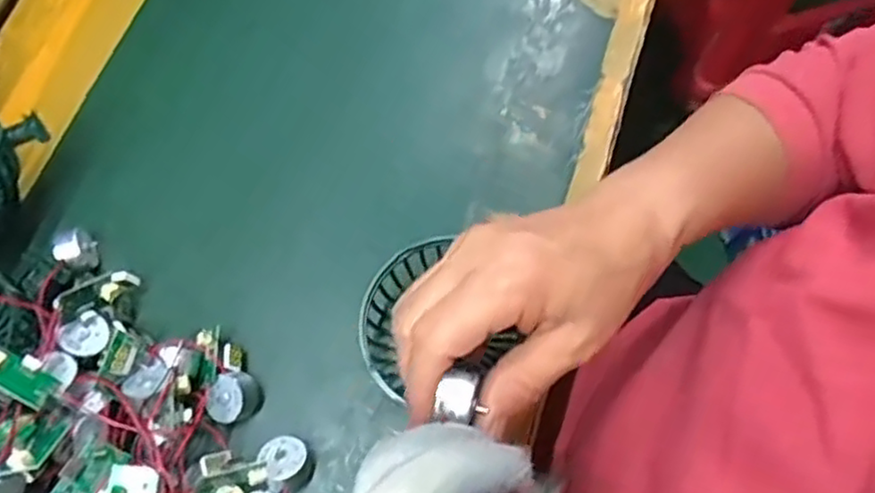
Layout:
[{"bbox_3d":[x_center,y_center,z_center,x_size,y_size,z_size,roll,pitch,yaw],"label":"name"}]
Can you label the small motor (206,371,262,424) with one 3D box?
[{"bbox_3d":[-0.101,0.076,0.338,0.021,0.020,0.026,41,77,14],"label":"small motor"}]

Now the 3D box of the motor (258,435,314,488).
[{"bbox_3d":[-0.071,0.102,0.325,0.019,0.020,0.024,-41,75,-12],"label":"motor"}]

